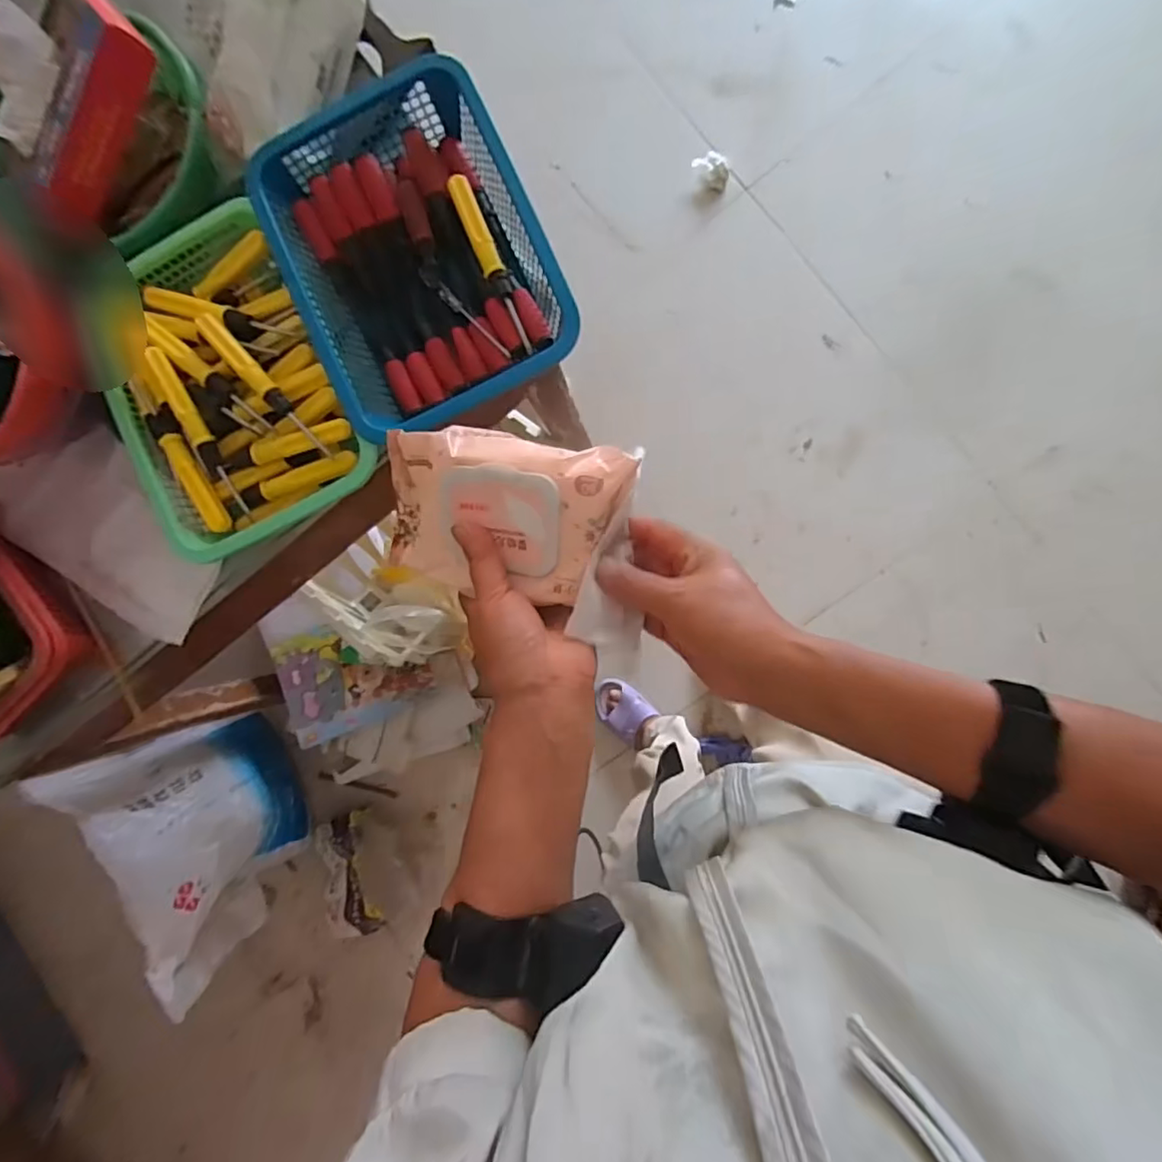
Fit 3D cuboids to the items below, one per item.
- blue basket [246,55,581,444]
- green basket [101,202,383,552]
[{"bbox_3d":[-0.149,-0.295,0.542,0.213,0.070,0.295,-25,86,7],"label":"blue basket"},{"bbox_3d":[-0.332,-0.181,0.566,0.203,0.070,0.287,-28,86,7],"label":"green basket"}]

